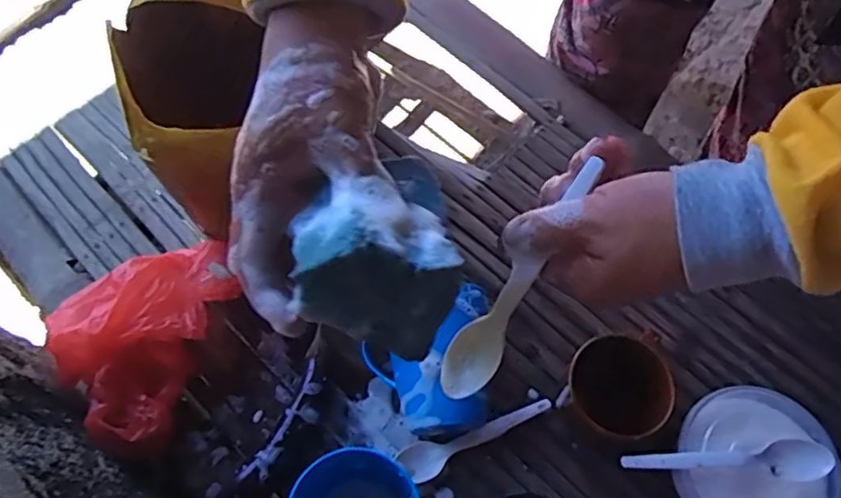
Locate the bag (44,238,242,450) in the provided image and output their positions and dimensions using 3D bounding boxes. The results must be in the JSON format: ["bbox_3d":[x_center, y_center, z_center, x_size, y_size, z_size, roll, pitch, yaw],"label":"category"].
[{"bbox_3d":[-0.233,0.068,0.544,0.103,0.087,0.167,18,69,9],"label":"bag"}]

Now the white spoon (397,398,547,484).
[{"bbox_3d":[0.049,0.161,0.537,0.136,0.012,0.030,-18,68,-6],"label":"white spoon"}]

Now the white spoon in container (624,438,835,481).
[{"bbox_3d":[0.228,0.160,0.475,0.151,0.009,0.028,-3,67,0],"label":"white spoon in container"}]

